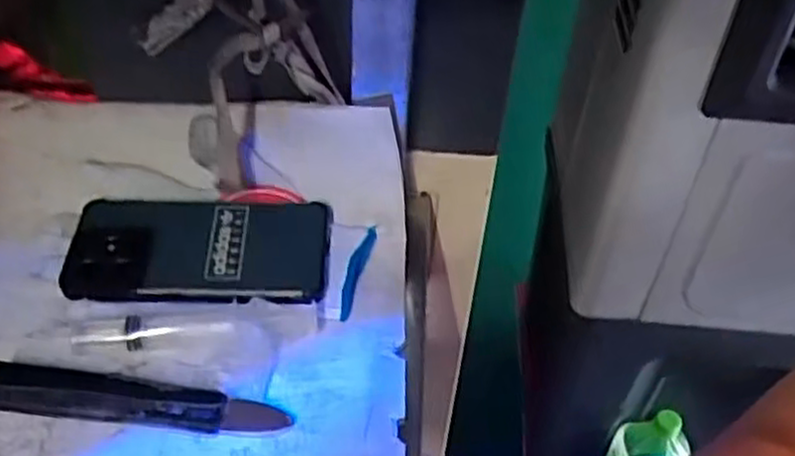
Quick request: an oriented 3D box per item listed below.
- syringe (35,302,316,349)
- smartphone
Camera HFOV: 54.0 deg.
[{"bbox_3d":[-0.127,0.059,0.464,0.159,0.020,0.022,-3,43,-10],"label":"syringe"},{"bbox_3d":[-0.127,0.010,0.503,0.162,0.014,0.081,3,42,-3],"label":"smartphone"}]

